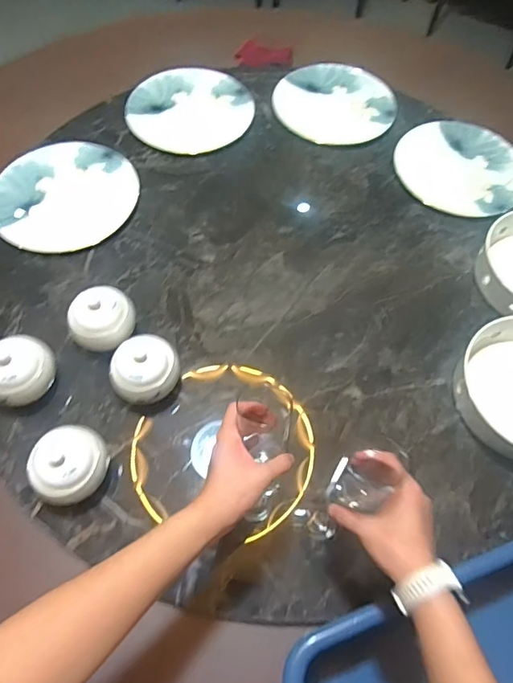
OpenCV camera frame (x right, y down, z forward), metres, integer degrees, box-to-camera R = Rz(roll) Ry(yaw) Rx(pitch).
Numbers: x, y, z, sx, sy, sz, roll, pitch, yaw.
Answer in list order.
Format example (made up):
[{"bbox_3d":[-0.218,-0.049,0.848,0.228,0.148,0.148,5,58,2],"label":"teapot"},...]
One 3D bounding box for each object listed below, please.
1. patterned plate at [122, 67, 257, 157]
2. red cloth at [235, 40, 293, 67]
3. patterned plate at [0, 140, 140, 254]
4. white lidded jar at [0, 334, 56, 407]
[{"bbox_3d":[-0.154,-0.534,1.073,0.265,0.019,0.250,1,63,-2],"label":"patterned plate"},{"bbox_3d":[0.021,-0.725,1.208,0.140,0.025,0.073,11,63,3],"label":"red cloth"},{"bbox_3d":[-0.384,-0.298,0.945,0.279,0.016,0.279,1,63,-2],"label":"patterned plate"},{"bbox_3d":[-0.368,0.044,0.727,0.092,0.086,0.098,-1,59,1],"label":"white lidded jar"}]

